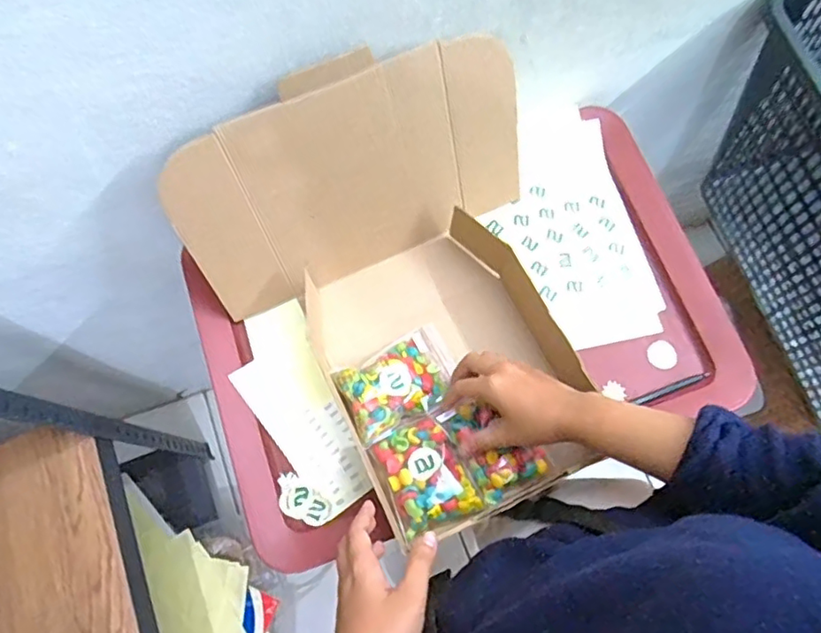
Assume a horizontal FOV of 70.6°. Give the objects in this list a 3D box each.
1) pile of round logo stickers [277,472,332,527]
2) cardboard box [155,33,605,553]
[{"bbox_3d":[-0.105,0.179,0.558,0.059,0.006,0.033,32,76,9],"label":"pile of round logo stickers"},{"bbox_3d":[0.018,-0.014,0.528,0.328,0.203,0.369,-29,75,-8],"label":"cardboard box"}]

